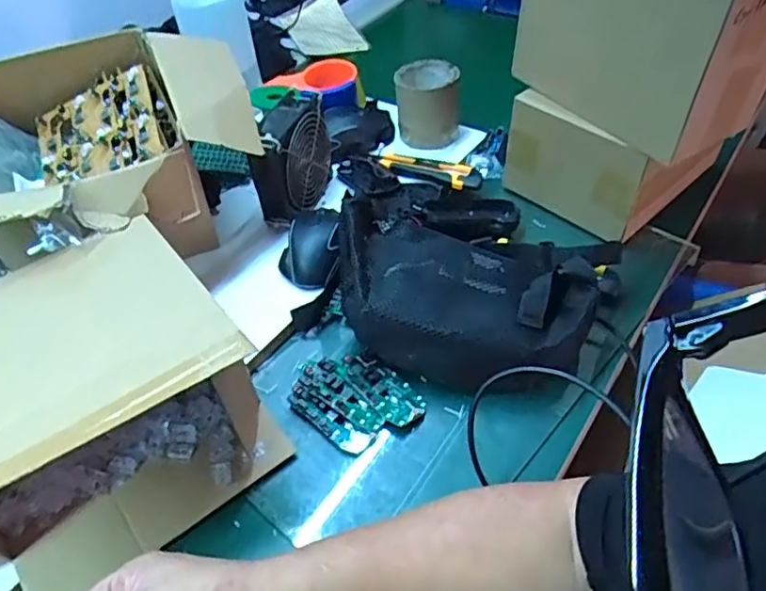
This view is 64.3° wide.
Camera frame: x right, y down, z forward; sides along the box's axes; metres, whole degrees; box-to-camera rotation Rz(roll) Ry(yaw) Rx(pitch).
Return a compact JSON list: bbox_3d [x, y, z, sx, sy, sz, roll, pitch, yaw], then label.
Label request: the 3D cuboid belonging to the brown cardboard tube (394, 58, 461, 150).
[{"bbox_3d":[0.060,-0.259,0.822,0.083,0.082,0.086,0,46,4],"label":"brown cardboard tube"}]

